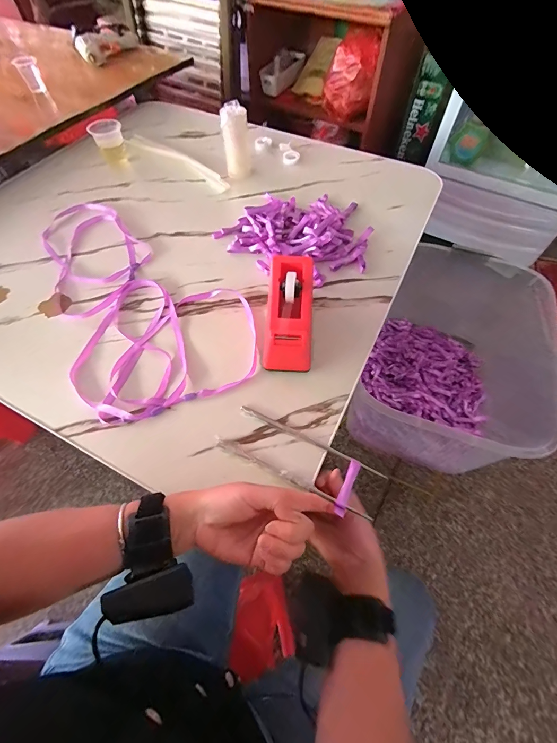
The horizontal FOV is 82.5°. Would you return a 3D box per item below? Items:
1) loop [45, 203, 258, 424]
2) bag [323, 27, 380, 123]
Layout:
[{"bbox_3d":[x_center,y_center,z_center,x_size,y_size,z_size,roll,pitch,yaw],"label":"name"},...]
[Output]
[{"bbox_3d":[-0.218,-0.144,0.499,0.245,0.012,0.481,-26,62,-14],"label":"loop"},{"bbox_3d":[0.291,-1.216,1.312,0.183,0.261,0.122,3,59,1],"label":"bag"}]

